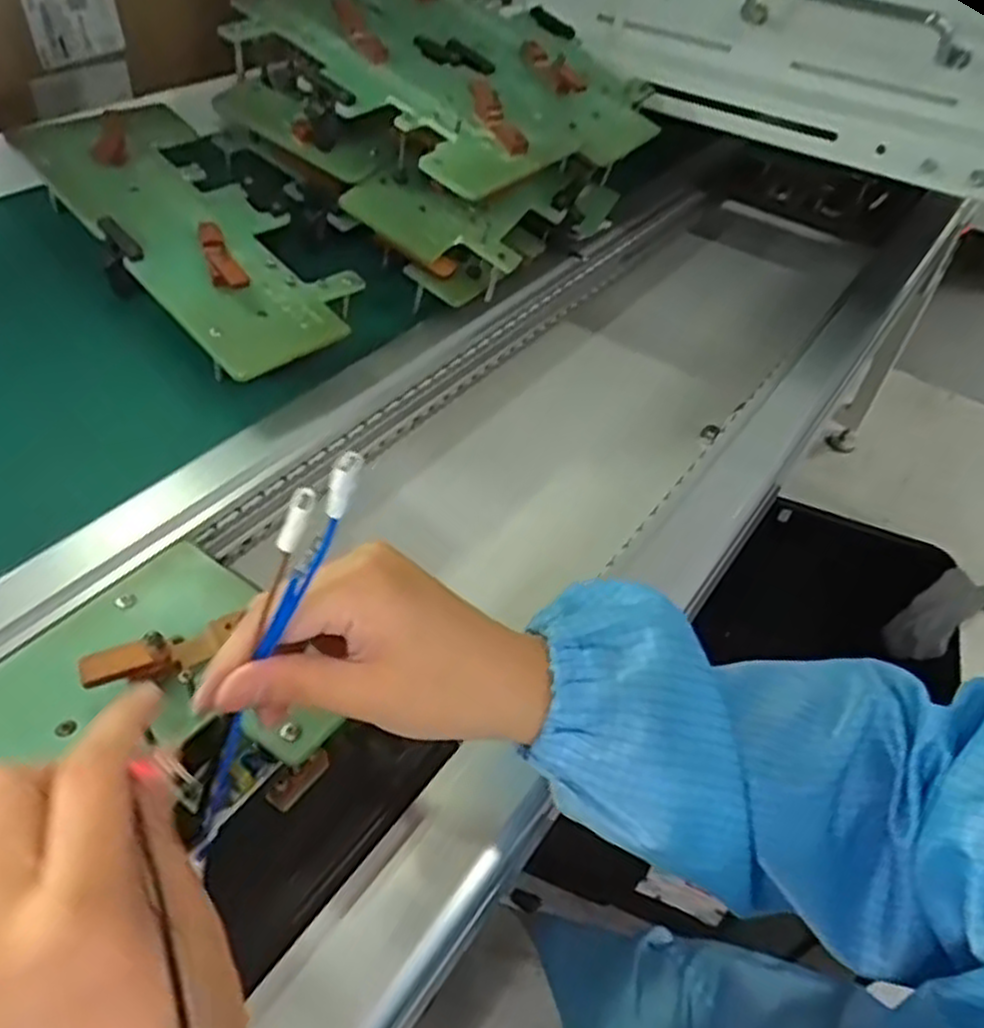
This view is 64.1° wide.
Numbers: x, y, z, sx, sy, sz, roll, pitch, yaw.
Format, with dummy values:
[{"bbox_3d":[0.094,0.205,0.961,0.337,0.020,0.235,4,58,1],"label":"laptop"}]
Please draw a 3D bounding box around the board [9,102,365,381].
[{"bbox_3d":[-0.215,-0.213,0.571,0.132,0.031,0.286,-33,71,-32],"label":"board"}]

